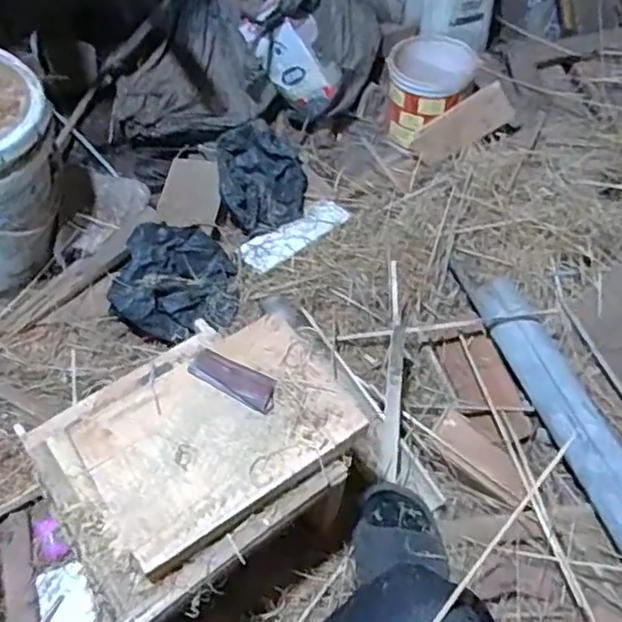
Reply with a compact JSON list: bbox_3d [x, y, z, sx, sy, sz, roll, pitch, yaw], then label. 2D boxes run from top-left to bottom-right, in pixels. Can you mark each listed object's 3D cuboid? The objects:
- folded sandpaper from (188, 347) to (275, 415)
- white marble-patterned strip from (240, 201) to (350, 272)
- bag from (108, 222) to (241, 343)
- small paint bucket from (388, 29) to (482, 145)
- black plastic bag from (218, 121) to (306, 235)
[{"bbox_3d":[-0.090,0.079,0.737,0.109,0.011,0.042,24,60,16],"label":"folded sandpaper"},{"bbox_3d":[-0.033,-0.151,1.218,0.220,0.014,0.078,-32,61,-19],"label":"white marble-patterned strip"},{"bbox_3d":[-0.249,-0.054,1.125,0.222,0.076,0.212,-9,56,-5],"label":"bag"},{"bbox_3d":[0.248,-0.463,1.347,0.174,0.173,0.179,0,56,1],"label":"small paint bucket"},{"bbox_3d":[-0.097,-0.276,1.251,0.170,0.084,0.211,-6,56,-3],"label":"black plastic bag"}]

